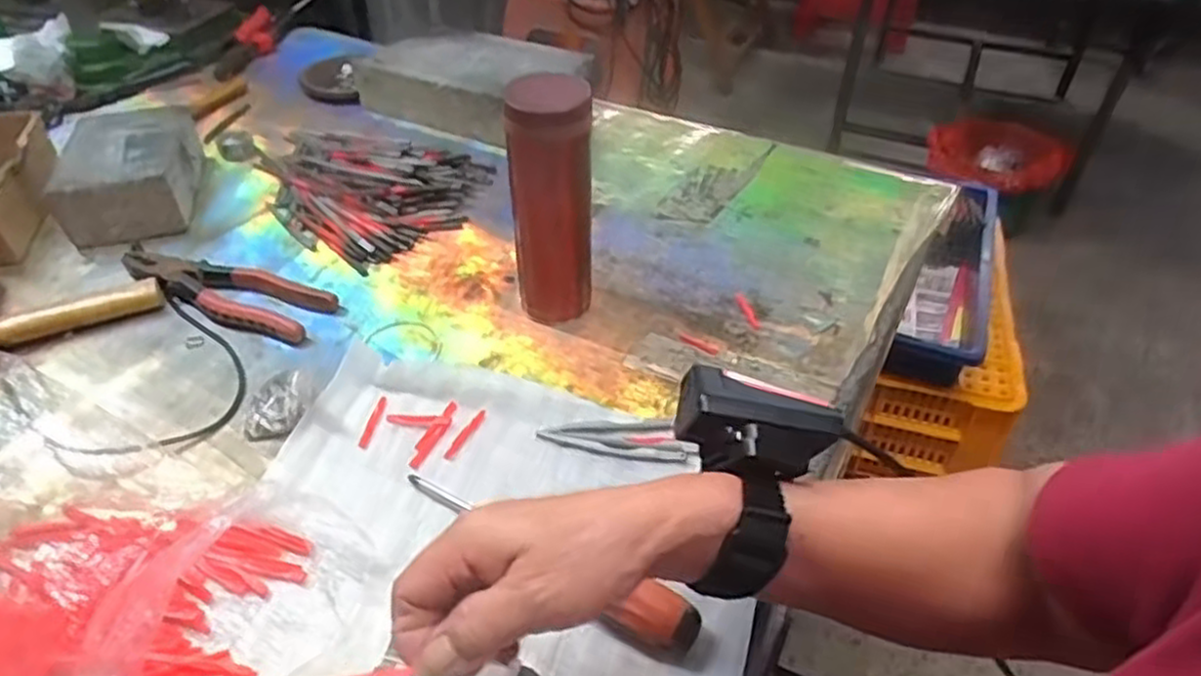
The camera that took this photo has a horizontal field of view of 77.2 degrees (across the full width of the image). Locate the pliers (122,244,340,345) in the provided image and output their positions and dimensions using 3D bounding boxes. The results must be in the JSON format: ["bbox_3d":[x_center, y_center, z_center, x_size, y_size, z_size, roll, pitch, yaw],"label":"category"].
[{"bbox_3d":[-0.319,-0.040,0.629,0.199,0.018,0.059,14,44,15],"label":"pliers"}]

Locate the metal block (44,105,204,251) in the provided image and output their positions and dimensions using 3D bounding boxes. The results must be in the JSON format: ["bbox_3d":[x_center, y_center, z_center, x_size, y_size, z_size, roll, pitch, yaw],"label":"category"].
[{"bbox_3d":[-0.451,-0.160,0.728,0.103,0.063,0.157,-11,43,-12],"label":"metal block"}]

